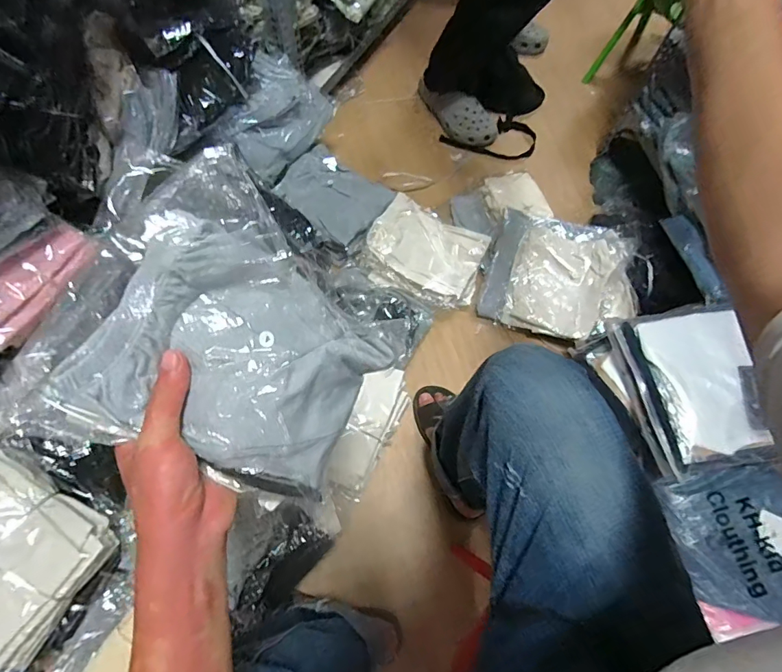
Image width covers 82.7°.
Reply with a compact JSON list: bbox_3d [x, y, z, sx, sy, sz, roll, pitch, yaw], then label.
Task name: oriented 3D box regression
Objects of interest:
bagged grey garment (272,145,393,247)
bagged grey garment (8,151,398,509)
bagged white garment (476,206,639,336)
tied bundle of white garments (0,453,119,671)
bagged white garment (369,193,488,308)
[{"bbox_3d":[-0.131,-0.327,1.000,0.236,0.030,0.185,35,70,12],"label":"bagged grey garment"},{"bbox_3d":[-0.109,0.009,0.332,0.210,0.030,0.207,31,87,-23],"label":"bagged grey garment"},{"bbox_3d":[0.372,-0.135,0.979,0.304,0.042,0.276,12,79,15],"label":"bagged white garment"},{"bbox_3d":[-0.613,0.339,0.692,0.270,0.074,0.236,34,70,12],"label":"tied bundle of white garments"},{"bbox_3d":[0.082,-0.185,0.996,0.253,0.079,0.206,23,68,7],"label":"bagged white garment"}]

